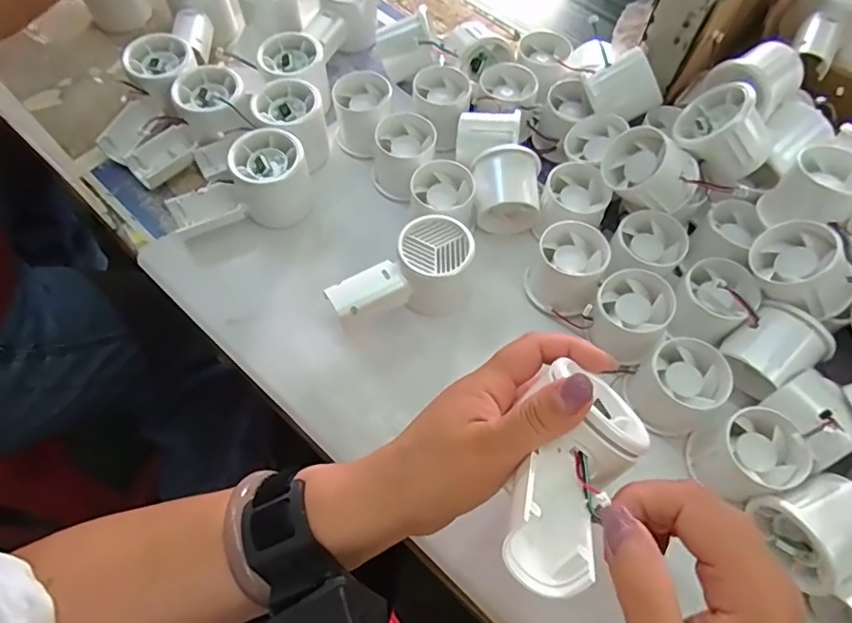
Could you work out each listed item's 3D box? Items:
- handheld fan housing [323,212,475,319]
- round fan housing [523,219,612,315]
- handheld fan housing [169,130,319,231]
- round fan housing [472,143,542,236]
[{"bbox_3d":[-0.013,-0.019,0.398,0.106,0.047,0.056,-37,70,-18],"label":"handheld fan housing"},{"bbox_3d":[0.107,-0.033,0.412,0.051,0.043,0.056,0,63,-1],"label":"round fan housing"},{"bbox_3d":[-0.152,-0.102,0.436,0.115,0.054,0.060,-11,64,-7],"label":"handheld fan housing"},{"bbox_3d":[0.066,-0.102,0.444,0.054,0.044,0.052,0,63,-1],"label":"round fan housing"}]

